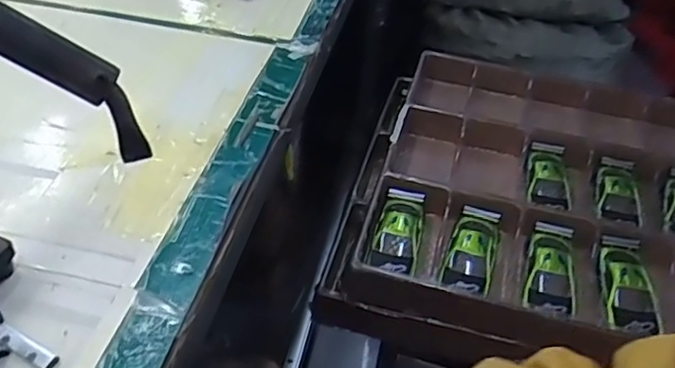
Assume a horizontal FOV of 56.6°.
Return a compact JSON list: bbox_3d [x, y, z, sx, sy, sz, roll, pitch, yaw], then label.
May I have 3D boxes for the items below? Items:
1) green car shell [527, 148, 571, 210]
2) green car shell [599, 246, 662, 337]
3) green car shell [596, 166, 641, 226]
[{"bbox_3d":[0.259,-0.005,0.760,0.052,0.028,0.100,14,41,8],"label":"green car shell"},{"bbox_3d":[0.298,0.111,0.636,0.055,0.026,0.115,14,41,9],"label":"green car shell"},{"bbox_3d":[0.334,0.013,0.745,0.046,0.022,0.095,17,41,12],"label":"green car shell"}]

